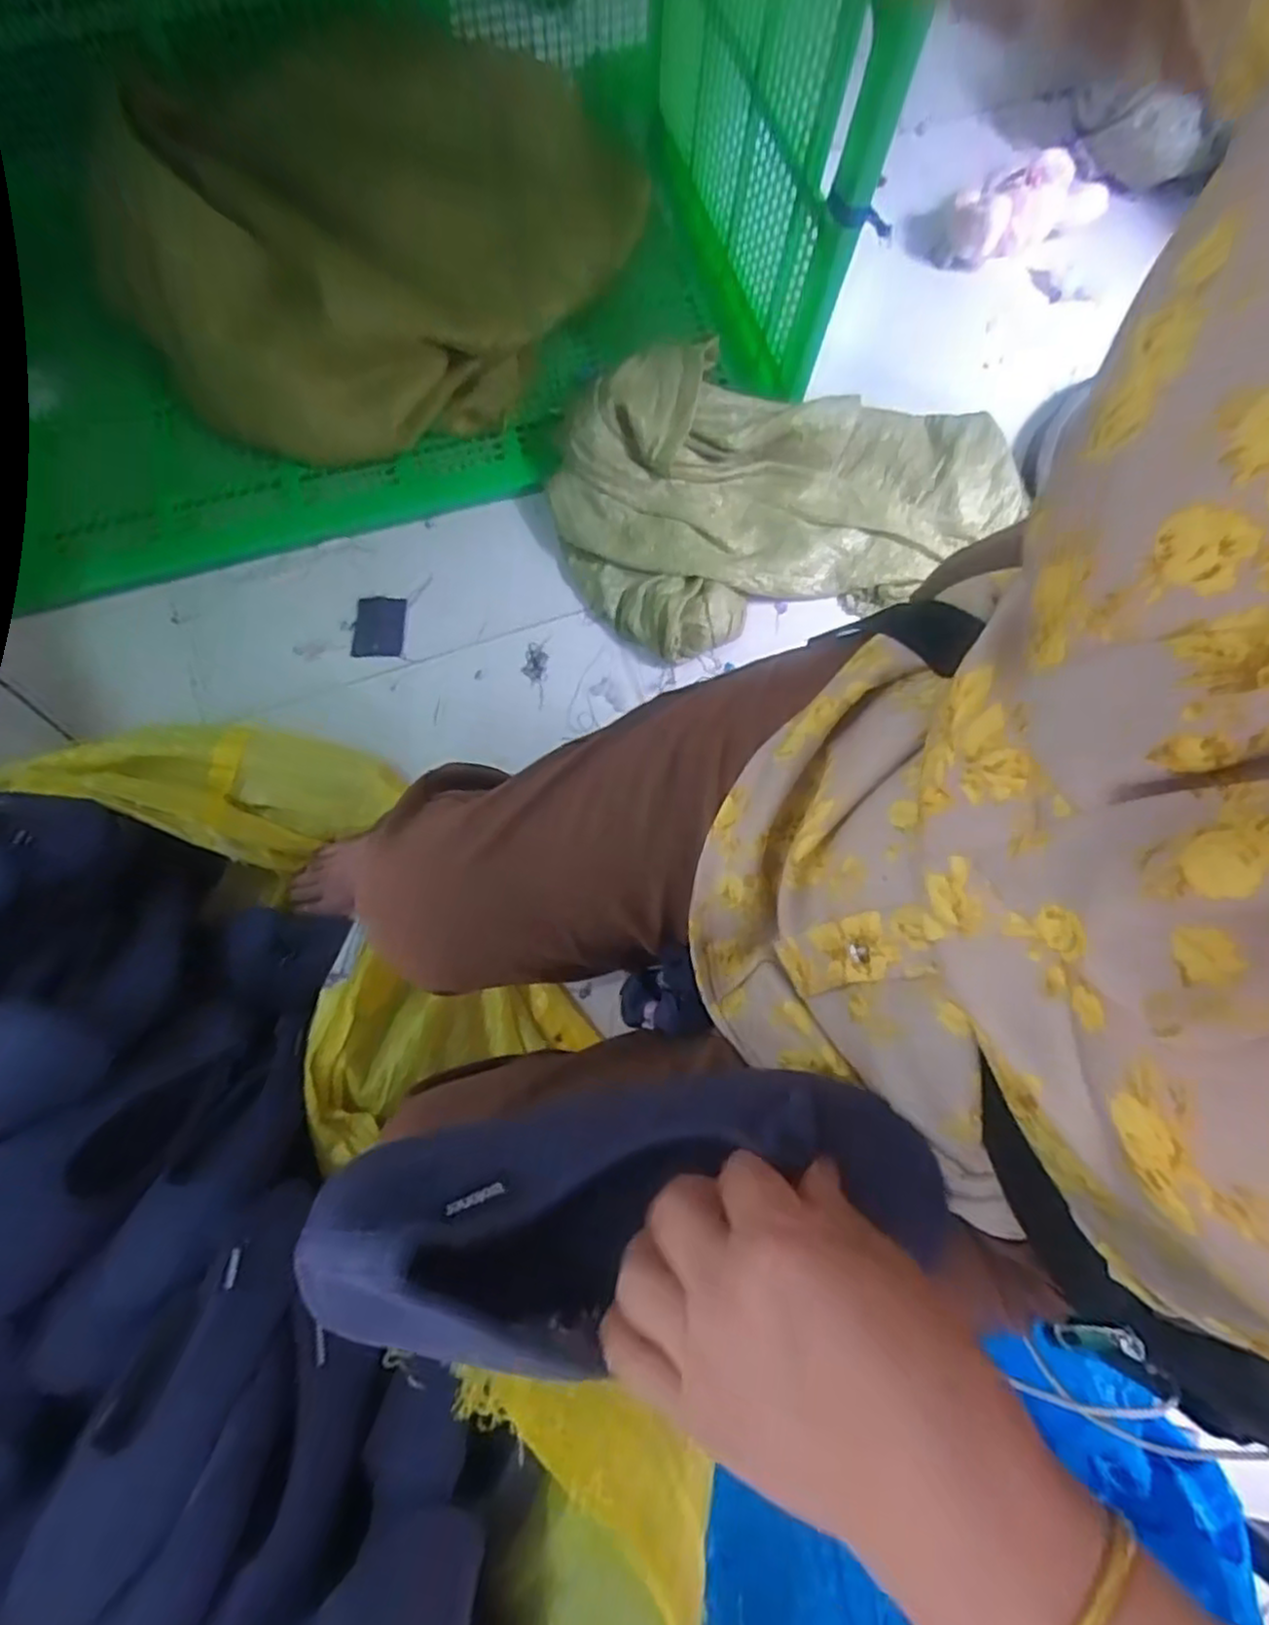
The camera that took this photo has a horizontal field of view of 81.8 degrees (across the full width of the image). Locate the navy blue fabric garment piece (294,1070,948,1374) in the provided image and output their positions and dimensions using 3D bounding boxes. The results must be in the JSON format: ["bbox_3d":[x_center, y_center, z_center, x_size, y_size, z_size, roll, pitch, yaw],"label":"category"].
[{"bbox_3d":[0.004,0.161,0.293,0.247,0.075,0.089,-7,76,-15],"label":"navy blue fabric garment piece"}]

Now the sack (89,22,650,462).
[{"bbox_3d":[-0.305,-0.639,0.850,0.614,0.199,0.363,1,76,-2],"label":"sack"}]

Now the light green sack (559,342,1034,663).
[{"bbox_3d":[0.198,-0.388,0.892,0.570,0.131,0.328,-7,76,-4],"label":"light green sack"}]

